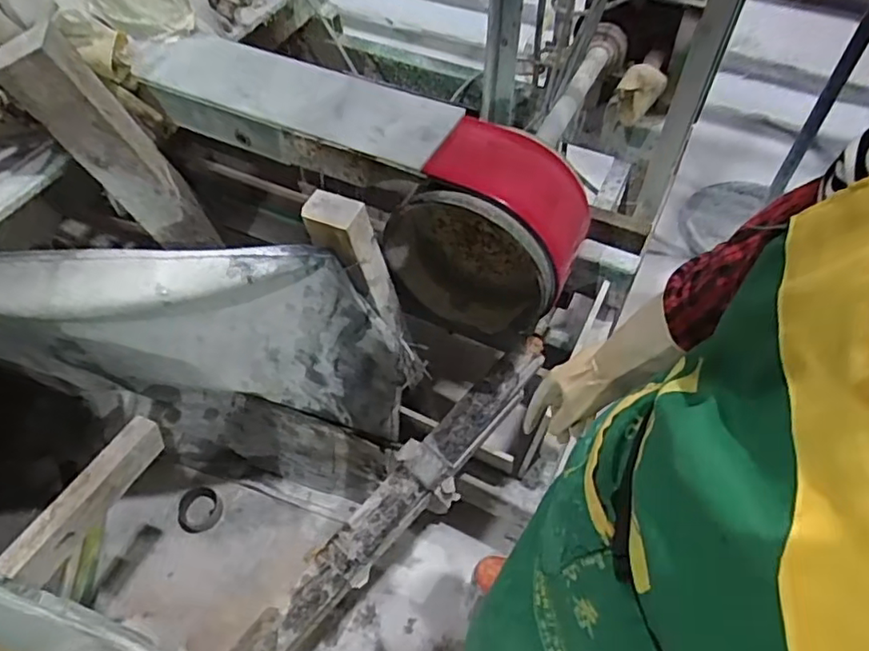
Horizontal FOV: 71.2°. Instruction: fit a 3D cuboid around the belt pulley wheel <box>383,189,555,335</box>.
[{"bbox_3d":[0.057,-0.107,0.930,0.270,0.264,0.084,19,57,14],"label":"belt pulley wheel"}]

